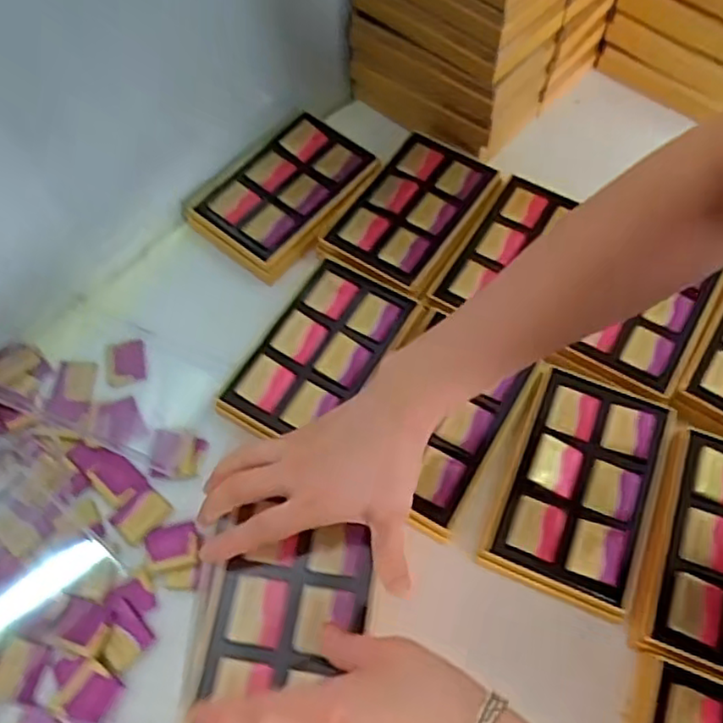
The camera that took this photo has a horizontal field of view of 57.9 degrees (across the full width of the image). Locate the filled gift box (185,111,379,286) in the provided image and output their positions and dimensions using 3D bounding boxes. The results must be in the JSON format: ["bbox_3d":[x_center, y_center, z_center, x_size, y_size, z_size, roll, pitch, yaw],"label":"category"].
[{"bbox_3d":[-0.067,-0.158,0.621,0.113,0.031,0.166,34,68,17],"label":"filled gift box"}]

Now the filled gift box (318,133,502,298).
[{"bbox_3d":[0.052,-0.149,0.606,0.116,0.029,0.178,28,67,15],"label":"filled gift box"}]

